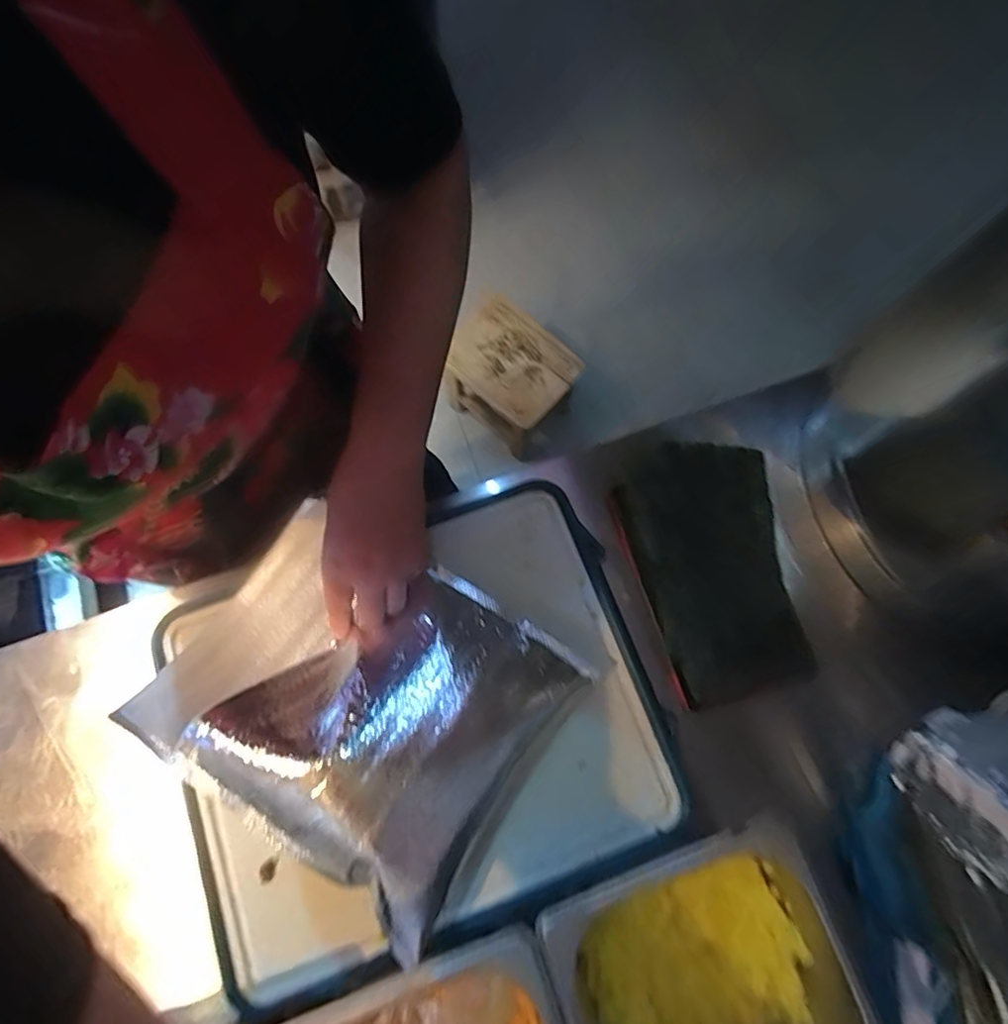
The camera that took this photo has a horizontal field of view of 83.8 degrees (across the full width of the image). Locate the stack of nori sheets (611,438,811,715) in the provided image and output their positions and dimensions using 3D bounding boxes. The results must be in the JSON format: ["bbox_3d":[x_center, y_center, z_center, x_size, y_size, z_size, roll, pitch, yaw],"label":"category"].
[{"bbox_3d":[0.176,0.043,0.473,0.120,0.021,0.211,-13,74,-6],"label":"stack of nori sheets"}]

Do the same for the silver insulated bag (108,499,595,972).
[{"bbox_3d":[-0.115,0.135,0.417,0.272,0.066,0.220,32,75,8],"label":"silver insulated bag"}]

